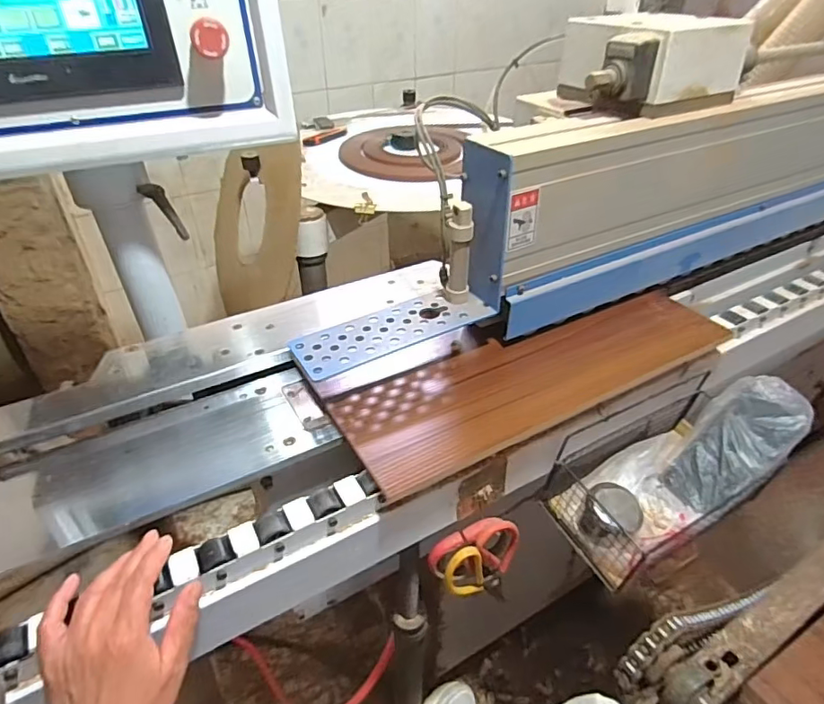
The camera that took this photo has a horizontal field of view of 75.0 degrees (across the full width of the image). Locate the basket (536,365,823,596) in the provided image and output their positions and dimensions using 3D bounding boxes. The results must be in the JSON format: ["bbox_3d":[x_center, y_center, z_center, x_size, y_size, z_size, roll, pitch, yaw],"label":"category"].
[{"bbox_3d":[0.318,0.133,0.646,0.286,0.132,0.129,-19,42,-23],"label":"basket"}]

